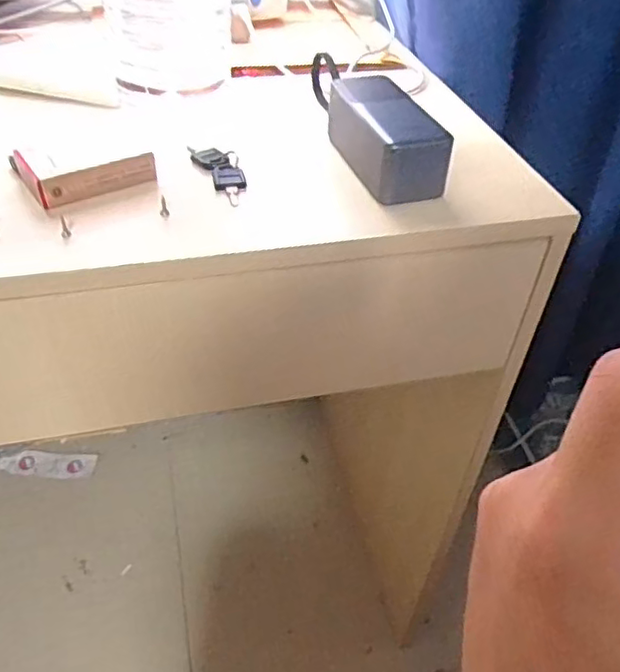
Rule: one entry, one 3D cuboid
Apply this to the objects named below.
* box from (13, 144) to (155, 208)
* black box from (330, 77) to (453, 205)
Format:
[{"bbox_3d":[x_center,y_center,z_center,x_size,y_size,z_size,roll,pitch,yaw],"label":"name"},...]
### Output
[{"bbox_3d":[-0.173,-0.131,0.476,0.092,0.025,0.055,-24,49,-28],"label":"box"},{"bbox_3d":[0.057,-0.162,0.495,0.061,0.048,0.152,-8,43,-13],"label":"black box"}]

